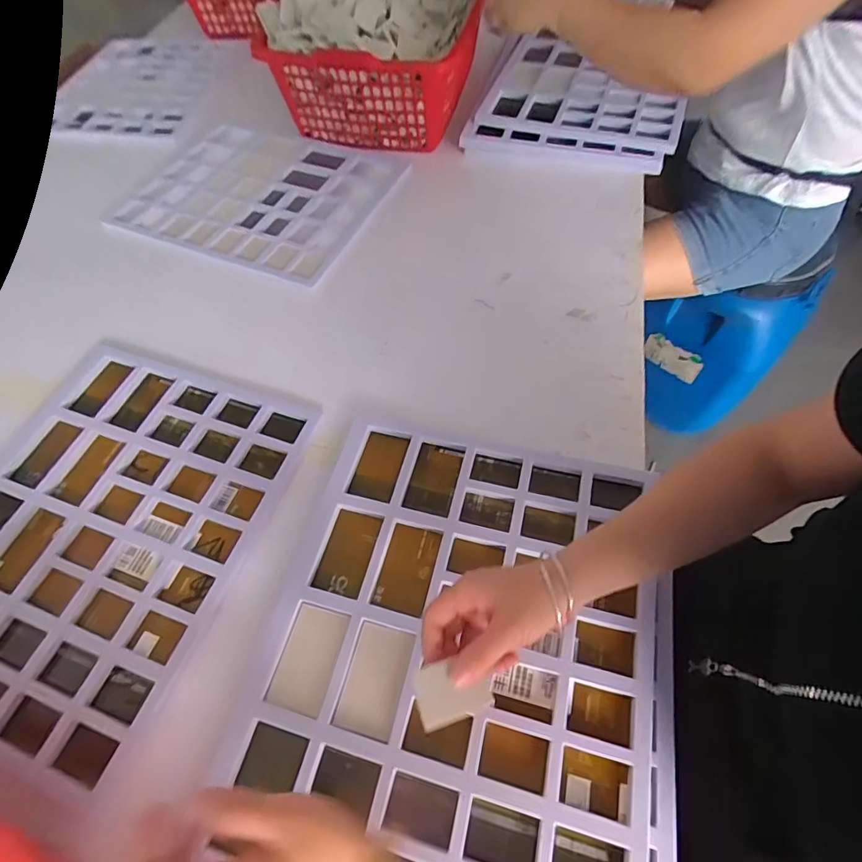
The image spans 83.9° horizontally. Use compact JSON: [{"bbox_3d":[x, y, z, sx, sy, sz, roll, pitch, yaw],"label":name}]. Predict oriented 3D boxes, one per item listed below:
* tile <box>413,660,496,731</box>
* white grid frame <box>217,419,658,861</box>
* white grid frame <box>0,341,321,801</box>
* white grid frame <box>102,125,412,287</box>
[{"bbox_3d":[0.016,0.189,0.353,0.055,0.008,0.040,-14,61,-14],"label":"tile"},{"bbox_3d":[0.026,0.194,0.454,0.343,0.030,0.410,11,62,11],"label":"white grid frame"},{"bbox_3d":[-0.366,0.098,0.540,0.327,0.018,0.419,16,63,13],"label":"white grid frame"},{"bbox_3d":[-0.301,-0.416,0.851,0.419,0.040,0.347,19,61,14],"label":"white grid frame"}]

